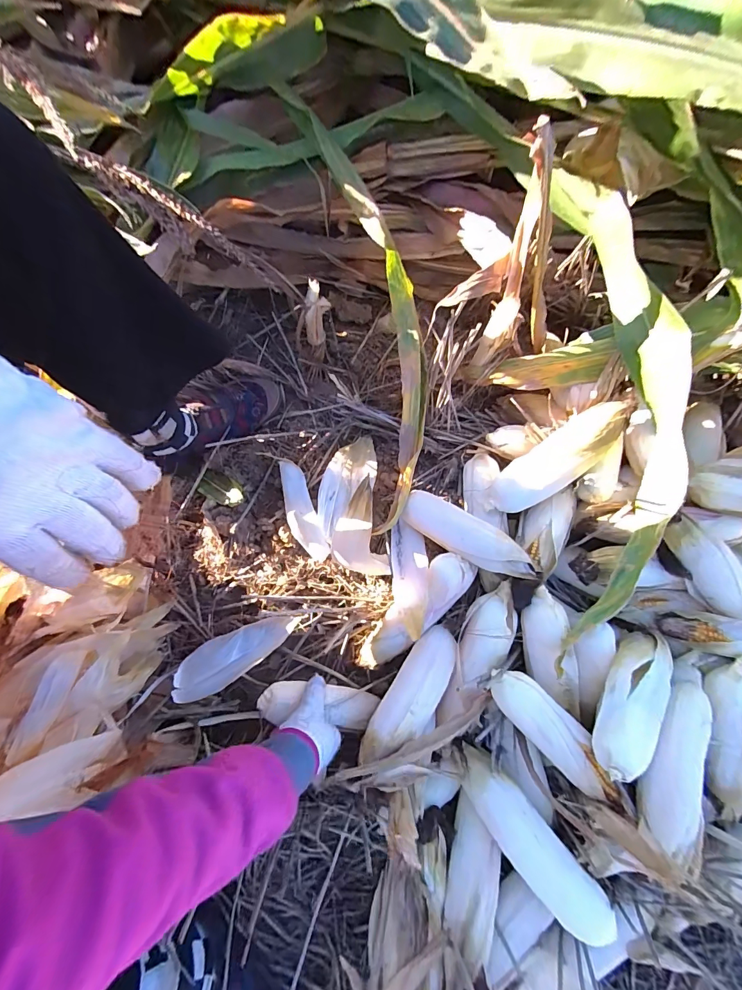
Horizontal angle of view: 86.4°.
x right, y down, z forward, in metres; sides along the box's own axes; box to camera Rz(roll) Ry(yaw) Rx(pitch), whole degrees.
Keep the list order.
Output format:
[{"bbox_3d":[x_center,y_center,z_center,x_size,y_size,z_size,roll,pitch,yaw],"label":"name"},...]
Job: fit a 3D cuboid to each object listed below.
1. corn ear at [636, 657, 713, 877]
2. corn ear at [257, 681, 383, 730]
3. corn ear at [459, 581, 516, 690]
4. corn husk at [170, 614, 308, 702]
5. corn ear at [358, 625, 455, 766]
[{"bbox_3d":[0.382,0.308,0.494,0.062,0.063,0.217,21,76,4],"label":"corn ear"},{"bbox_3d":[-0.065,0.281,0.527,0.162,0.041,0.048,13,75,-16],"label":"corn ear"},{"bbox_3d":[0.160,0.189,0.541,0.065,0.052,0.145,13,76,2],"label":"corn ear"},{"bbox_3d":[-0.193,0.222,0.568,0.183,0.037,0.063,-34,78,-9],"label":"corn husk"},{"bbox_3d":[0.057,0.263,0.521,0.061,0.050,0.196,38,58,8],"label":"corn ear"}]

